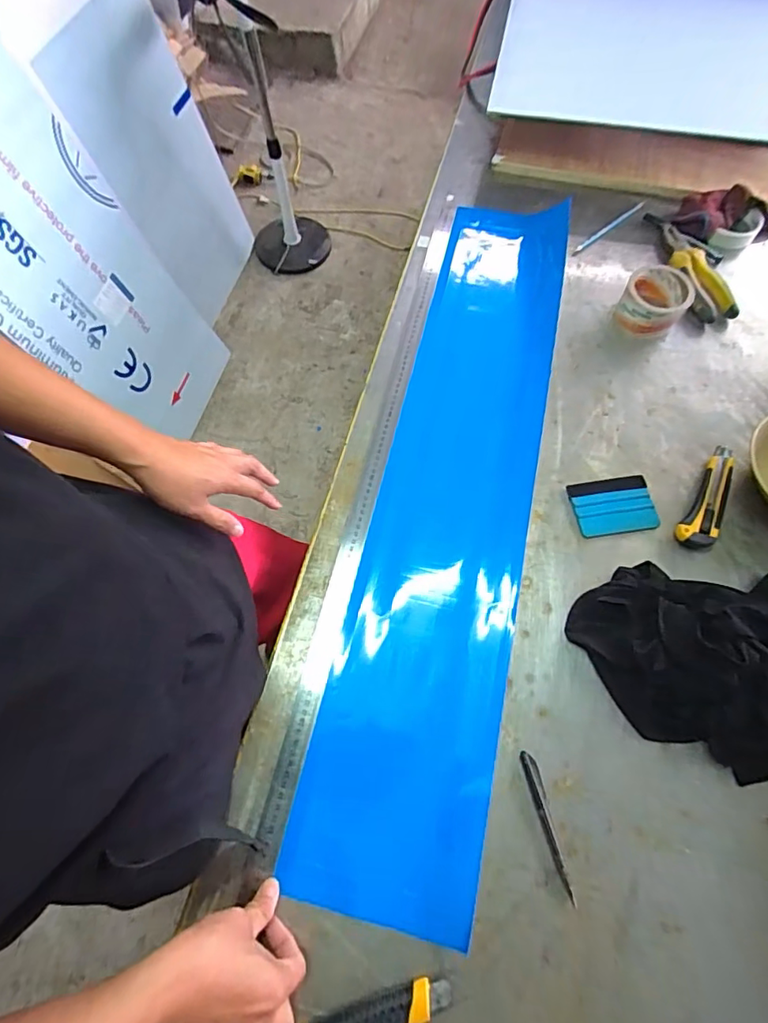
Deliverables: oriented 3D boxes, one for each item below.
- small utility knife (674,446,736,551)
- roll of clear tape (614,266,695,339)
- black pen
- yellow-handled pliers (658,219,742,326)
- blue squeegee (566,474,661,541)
[{"bbox_3d":[0.398,-0.017,0.631,0.040,0.023,0.144,31,70,15],"label":"small utility knife"},{"bbox_3d":[0.382,-0.296,0.738,0.086,0.050,0.092,-1,65,2],"label":"roll of clear tape"},{"bbox_3d":[0.159,0.300,0.498,0.014,0.009,0.128,-13,66,-4],"label":"black pen"},{"bbox_3d":[0.446,-0.361,0.771,0.064,0.031,0.197,-15,66,-5],"label":"yellow-handled pliers"},{"bbox_3d":[0.281,-0.006,0.638,0.095,0.004,0.072,-8,65,-1],"label":"blue squeegee"}]

